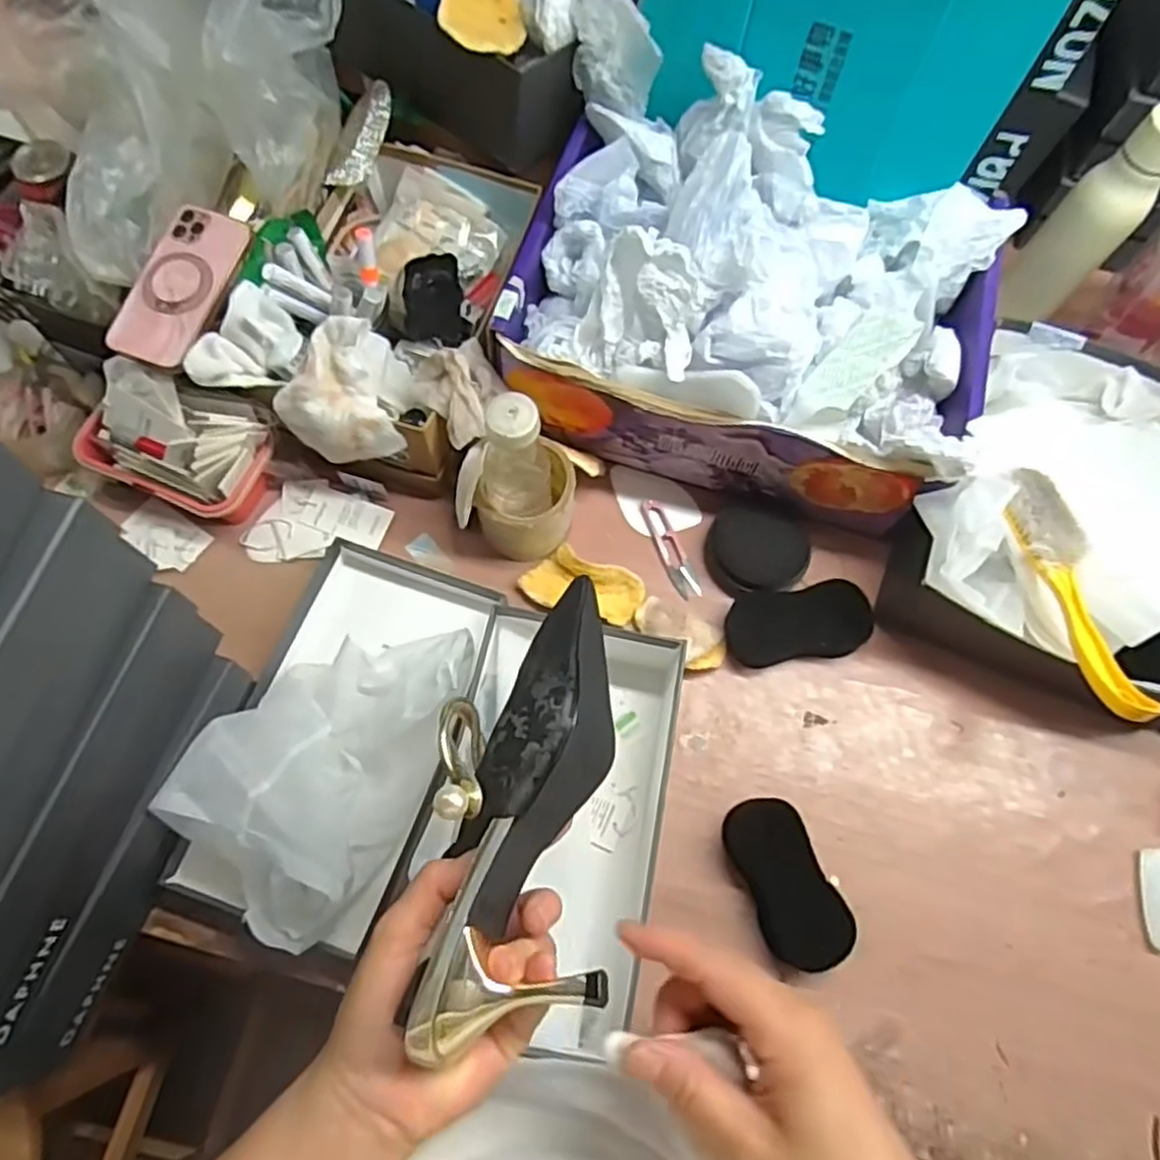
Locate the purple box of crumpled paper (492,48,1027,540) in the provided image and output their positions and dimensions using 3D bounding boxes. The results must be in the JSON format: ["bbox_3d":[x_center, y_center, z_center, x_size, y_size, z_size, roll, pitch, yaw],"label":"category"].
[{"bbox_3d":[0.148,-0.236,0.656,0.396,0.188,0.284,24,70,7],"label":"purple box of crumpled paper"}]

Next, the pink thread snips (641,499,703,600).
[{"bbox_3d":[0.085,-0.030,0.702,0.023,0.008,0.104,-19,71,-9],"label":"pink thread snips"}]

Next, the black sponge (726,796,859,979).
[{"bbox_3d":[0.163,0.238,0.589,0.062,0.033,0.127,-21,72,-10],"label":"black sponge"}]

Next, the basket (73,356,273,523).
[{"bbox_3d":[-0.367,-0.123,0.668,0.159,0.084,0.099,24,70,7],"label":"basket"}]

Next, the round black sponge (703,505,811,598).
[{"bbox_3d":[0.163,-0.031,0.686,0.094,0.025,0.087,1,69,-2],"label":"round black sponge"}]

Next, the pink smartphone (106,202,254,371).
[{"bbox_3d":[-0.339,-0.251,0.632,0.080,0.012,0.146,20,78,6],"label":"pink smartphone"}]

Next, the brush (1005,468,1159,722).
[{"bbox_3d":[0.395,0.004,0.590,0.040,0.038,0.218,-5,70,-4],"label":"brush"}]

